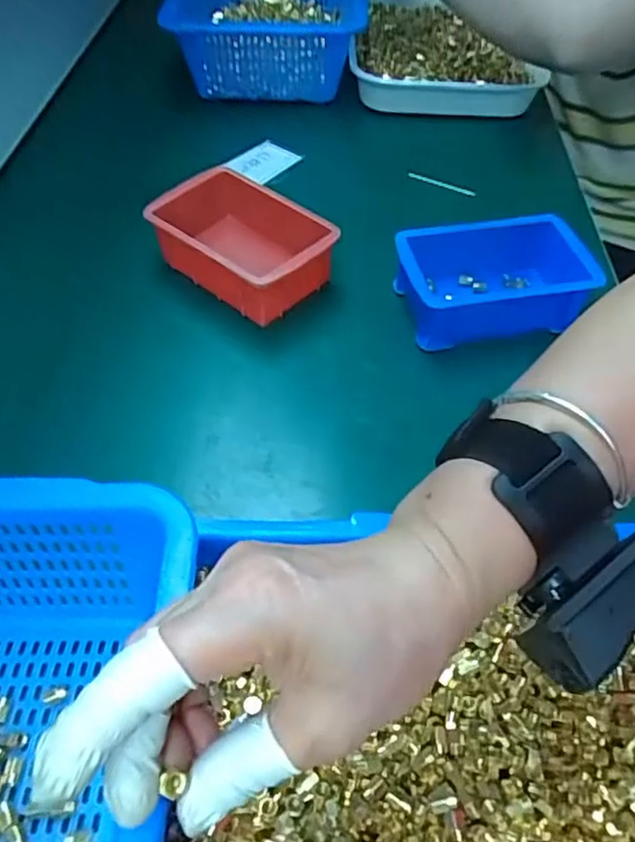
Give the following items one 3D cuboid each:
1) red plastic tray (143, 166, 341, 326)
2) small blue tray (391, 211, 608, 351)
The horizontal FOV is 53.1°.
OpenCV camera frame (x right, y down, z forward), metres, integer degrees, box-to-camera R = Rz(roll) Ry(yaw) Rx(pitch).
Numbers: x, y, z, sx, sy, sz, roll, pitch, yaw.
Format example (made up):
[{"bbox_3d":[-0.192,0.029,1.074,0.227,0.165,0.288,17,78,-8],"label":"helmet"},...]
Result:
[{"bbox_3d":[-0.064,-0.148,0.544,0.143,0.060,0.097,34,58,24],"label":"red plastic tray"},{"bbox_3d":[0.148,-0.114,0.524,0.159,0.059,0.093,-7,51,-6],"label":"small blue tray"}]

